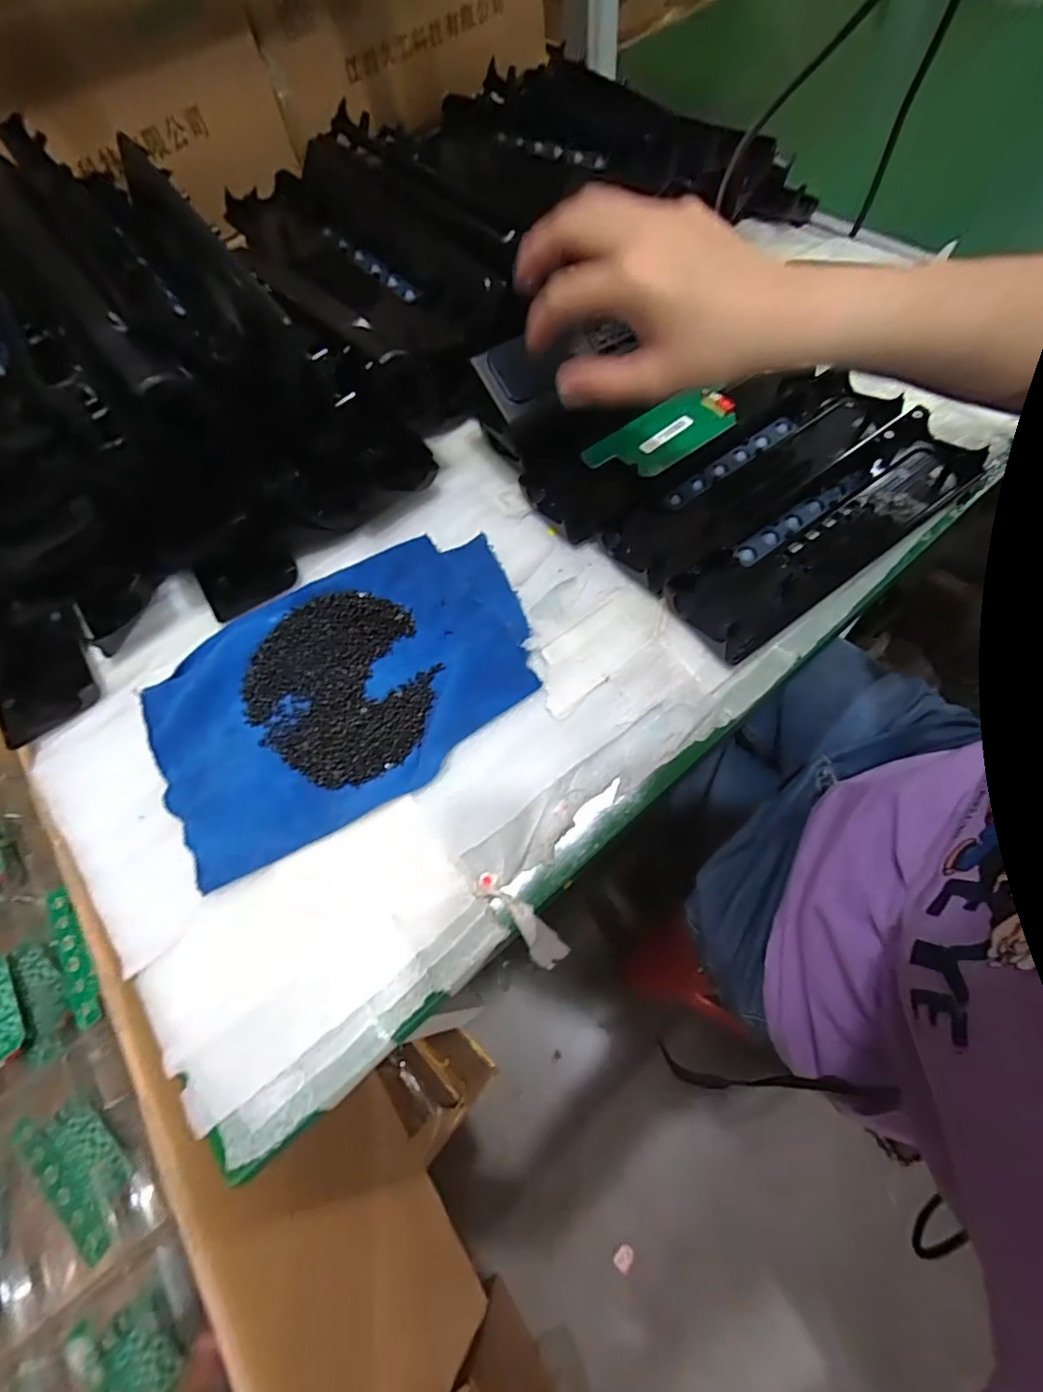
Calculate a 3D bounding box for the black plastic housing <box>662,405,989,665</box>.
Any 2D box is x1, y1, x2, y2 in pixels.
[{"bbox_3d":[0.203,-0.110,0.387,0.235,0.031,0.064,-36,67,-9],"label":"black plastic housing"}]

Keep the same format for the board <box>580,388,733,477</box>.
[{"bbox_3d":[0.108,-0.195,0.433,0.114,0.005,0.048,-34,75,-5],"label":"board"}]

